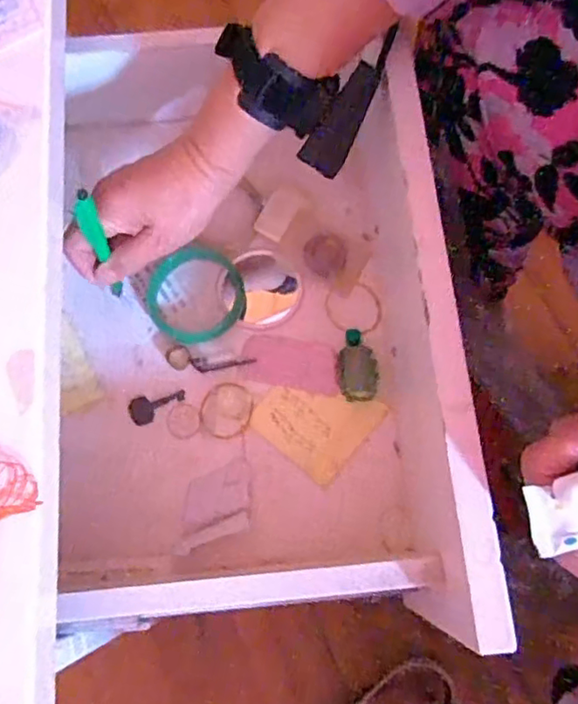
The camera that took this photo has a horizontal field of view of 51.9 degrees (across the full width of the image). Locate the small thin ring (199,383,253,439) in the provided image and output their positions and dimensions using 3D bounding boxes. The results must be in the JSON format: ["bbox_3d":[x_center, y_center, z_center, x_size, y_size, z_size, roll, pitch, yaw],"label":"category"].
[{"bbox_3d":[-0.047,0.043,0.439,0.038,0.004,0.042,12,74,5],"label":"small thin ring"}]

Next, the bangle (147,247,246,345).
[{"bbox_3d":[-0.071,-0.042,0.465,0.077,0.011,0.077,0,73,2],"label":"bangle"}]

